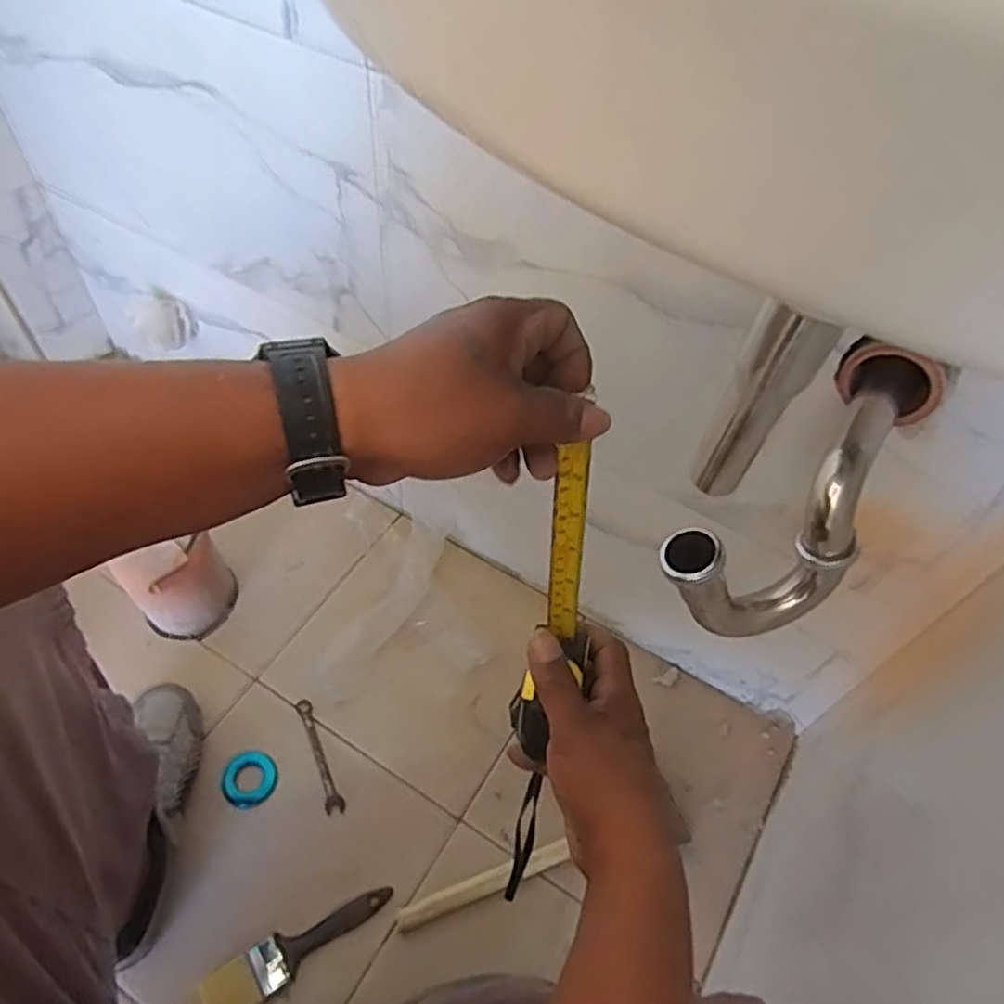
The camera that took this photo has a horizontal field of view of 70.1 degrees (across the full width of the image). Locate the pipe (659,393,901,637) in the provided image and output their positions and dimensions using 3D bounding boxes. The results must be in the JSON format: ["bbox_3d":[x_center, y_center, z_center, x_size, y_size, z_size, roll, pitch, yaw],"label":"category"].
[{"bbox_3d":[0.199,0.025,0.497,0.187,0.131,0.074,-27,60,-22],"label":"pipe"}]

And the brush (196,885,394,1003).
[{"bbox_3d":[-0.202,0.442,0.714,0.191,0.011,0.047,-27,60,-22],"label":"brush"}]

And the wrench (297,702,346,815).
[{"bbox_3d":[-0.212,0.293,0.827,0.020,0.007,0.135,-19,57,-17],"label":"wrench"}]

